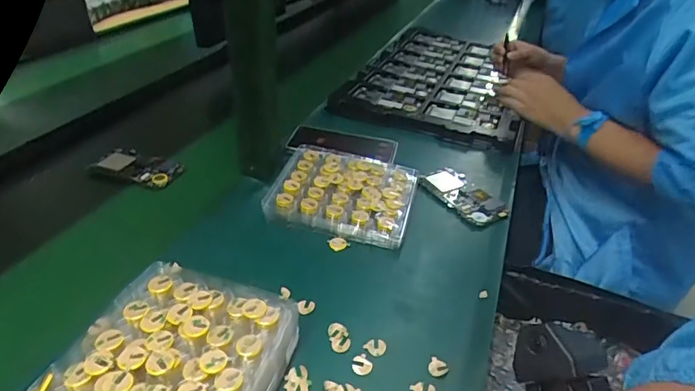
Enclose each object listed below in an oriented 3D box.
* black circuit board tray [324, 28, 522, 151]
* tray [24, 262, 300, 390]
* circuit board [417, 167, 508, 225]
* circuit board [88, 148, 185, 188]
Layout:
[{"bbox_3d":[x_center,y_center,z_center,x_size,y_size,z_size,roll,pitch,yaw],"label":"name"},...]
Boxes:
[{"bbox_3d":[0.213,-0.265,0.995,0.309,0.022,0.509,16,36,14],"label":"black circuit board tray"},{"bbox_3d":[-0.135,0.141,0.366,0.156,0.053,0.181,15,36,12],"label":"tray"},{"bbox_3d":[0.160,-0.002,0.648,0.068,0.013,0.122,-23,45,-35],"label":"circuit board"},{"bbox_3d":[-0.302,-0.037,0.671,0.134,0.024,0.064,16,36,13],"label":"circuit board"}]

